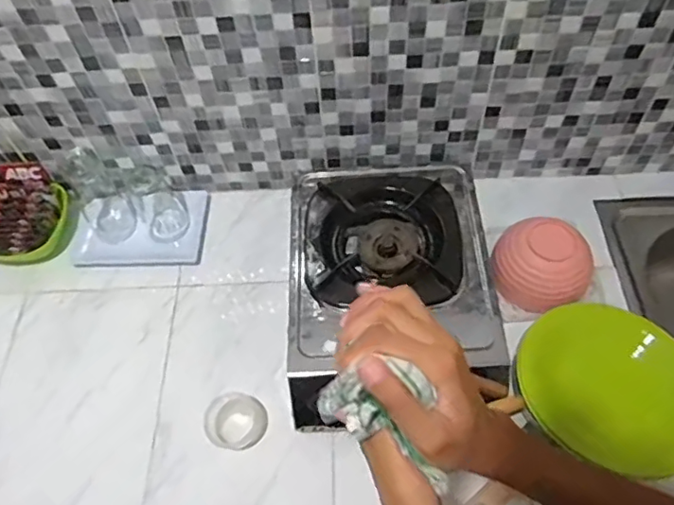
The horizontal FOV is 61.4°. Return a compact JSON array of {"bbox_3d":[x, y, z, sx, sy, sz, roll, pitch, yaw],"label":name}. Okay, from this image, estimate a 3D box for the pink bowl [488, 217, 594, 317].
[{"bbox_3d":[0.295,0.014,0.824,0.138,0.092,0.115,37,66,24],"label":"pink bowl"}]

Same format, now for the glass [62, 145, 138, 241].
[{"bbox_3d":[-0.385,-0.100,0.909,0.073,0.165,0.092,-34,61,-17],"label":"glass"}]

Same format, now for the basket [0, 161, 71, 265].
[{"bbox_3d":[-0.510,-0.056,0.936,0.128,0.091,0.155,9,58,10],"label":"basket"}]

